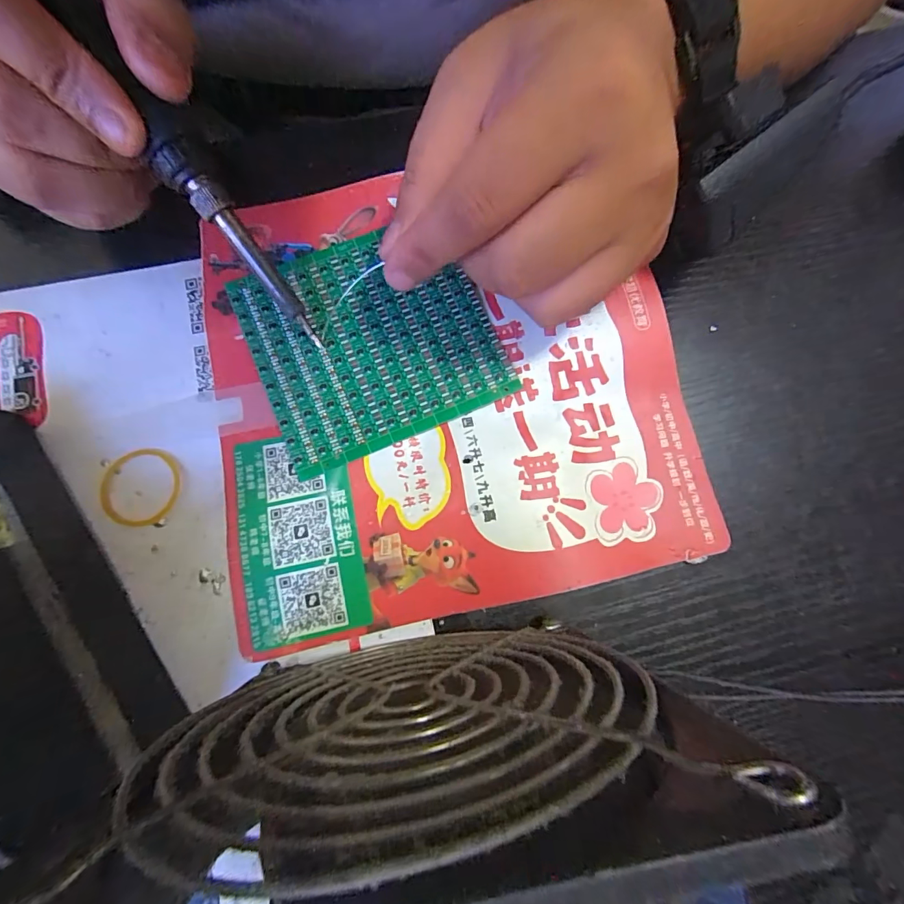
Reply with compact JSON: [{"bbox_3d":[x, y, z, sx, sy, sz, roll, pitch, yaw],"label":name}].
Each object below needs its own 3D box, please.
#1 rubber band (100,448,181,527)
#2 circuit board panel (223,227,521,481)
[{"bbox_3d":[-0.127,0.014,0.168,0.032,0.004,0.031,-9,78,-3],"label":"rubber band"},{"bbox_3d":[-0.034,-0.049,0.180,0.099,0.004,0.092,-23,79,-6],"label":"circuit board panel"}]

